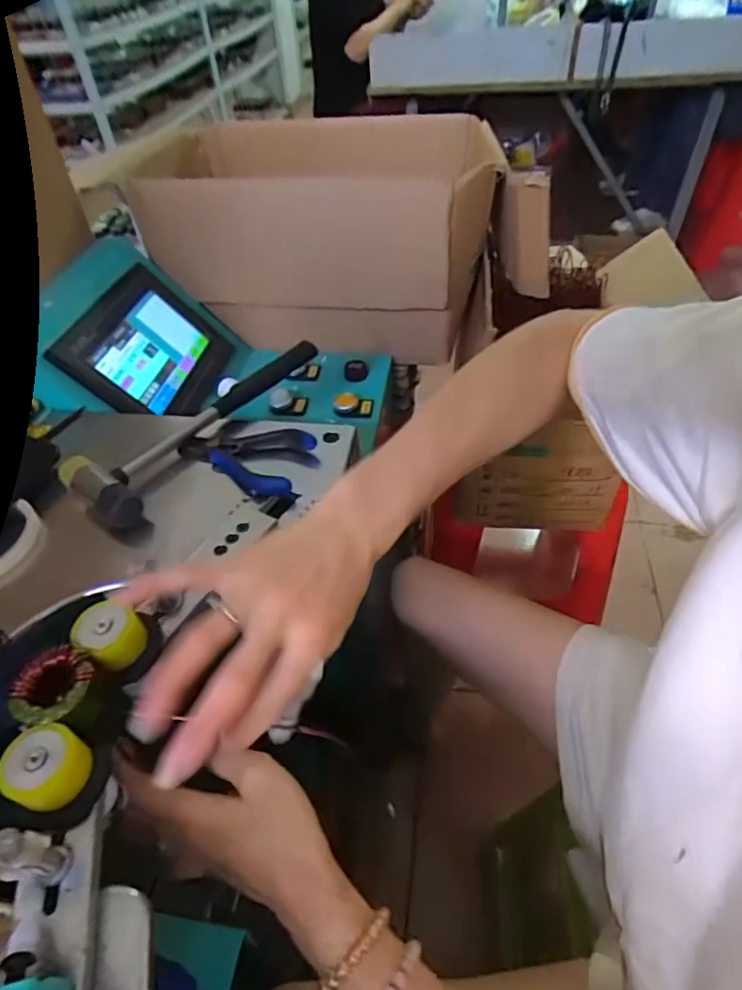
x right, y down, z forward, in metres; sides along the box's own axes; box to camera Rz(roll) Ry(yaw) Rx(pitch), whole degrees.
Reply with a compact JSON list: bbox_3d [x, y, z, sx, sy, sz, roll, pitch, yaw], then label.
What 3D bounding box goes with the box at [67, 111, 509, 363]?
[{"bbox_3d":[-0.066,-0.363,0.744,0.438,0.205,0.283,11,49,14],"label":"box"}]

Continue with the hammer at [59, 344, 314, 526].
[{"bbox_3d":[-0.148,-0.072,0.496,0.073,0.030,0.255,27,55,26],"label":"hammer"}]

